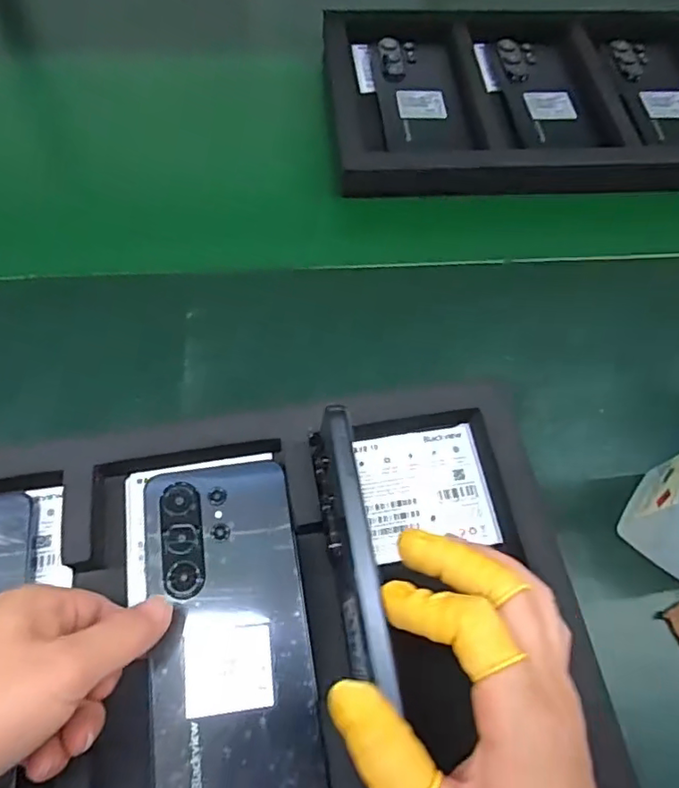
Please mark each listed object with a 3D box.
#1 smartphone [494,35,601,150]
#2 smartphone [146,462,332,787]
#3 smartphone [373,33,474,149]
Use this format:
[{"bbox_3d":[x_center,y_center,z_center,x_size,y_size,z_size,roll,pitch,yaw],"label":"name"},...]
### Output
[{"bbox_3d":[0.189,-0.275,0.513,0.069,0.011,0.161,1,62,-3],"label":"smartphone"},{"bbox_3d":[-0.054,0.116,0.277,0.075,0.007,0.167,-8,65,-8],"label":"smartphone"},{"bbox_3d":[0.071,-0.267,0.504,0.072,0.016,0.160,-2,62,-4],"label":"smartphone"}]

